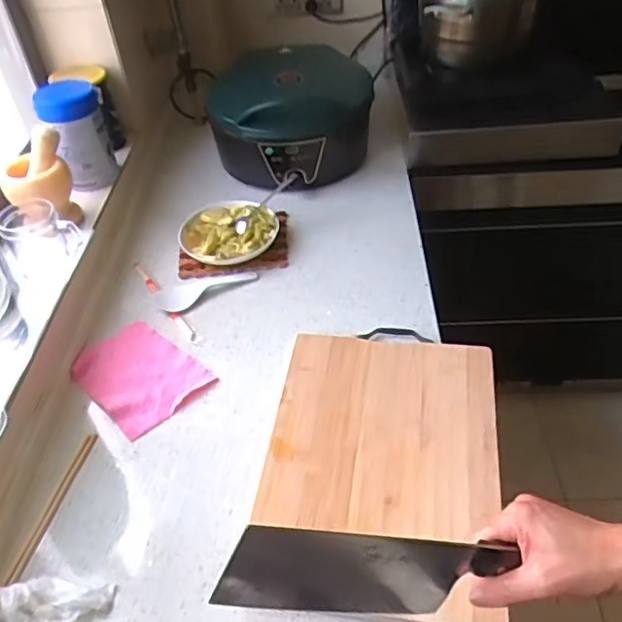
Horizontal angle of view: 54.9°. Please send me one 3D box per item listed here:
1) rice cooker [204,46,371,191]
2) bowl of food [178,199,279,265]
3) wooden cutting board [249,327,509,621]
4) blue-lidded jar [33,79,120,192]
[{"bbox_3d":[-0.034,-0.390,1.213,0.296,0.183,0.294,0,43,6],"label":"rice cooker"},{"bbox_3d":[-0.141,-0.132,1.041,0.166,0.055,0.156,-3,43,3],"label":"bowl of food"},{"bbox_3d":[0.086,0.163,0.737,0.273,0.019,0.365,5,44,11],"label":"wooden cutting board"},{"bbox_3d":[-0.395,-0.295,1.026,0.096,0.158,0.116,-19,45,-14],"label":"blue-lidded jar"}]

